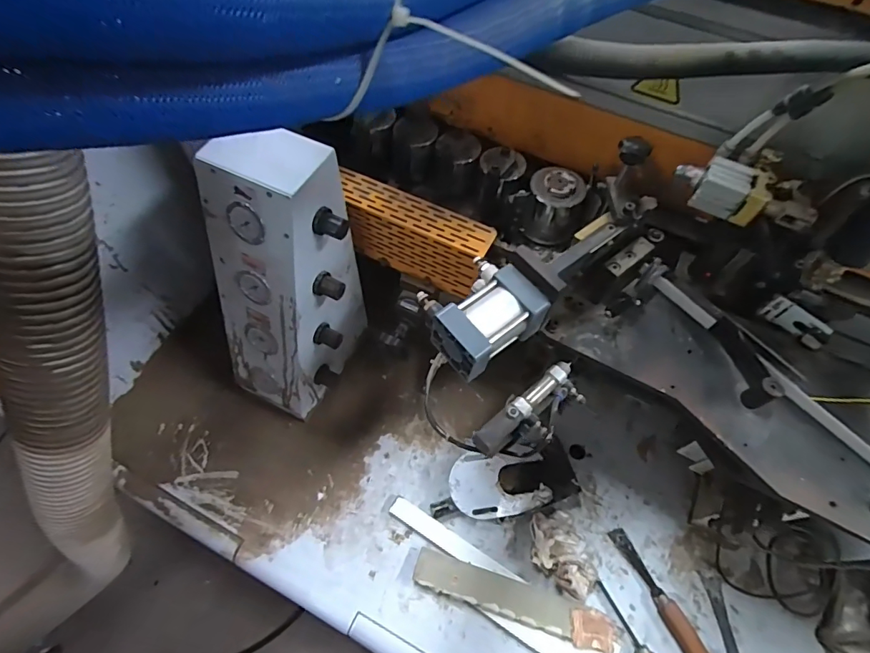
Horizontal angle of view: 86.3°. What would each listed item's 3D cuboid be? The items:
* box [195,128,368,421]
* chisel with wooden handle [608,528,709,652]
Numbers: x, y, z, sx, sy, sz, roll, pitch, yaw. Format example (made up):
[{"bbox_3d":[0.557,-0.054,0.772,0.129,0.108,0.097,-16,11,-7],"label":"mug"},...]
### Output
[{"bbox_3d":[-0.227,-0.046,0.706,0.161,0.449,0.239,40,66,18],"label":"box"},{"bbox_3d":[0.363,0.437,0.735,0.031,0.025,0.234,-24,64,-15],"label":"chisel with wooden handle"}]

